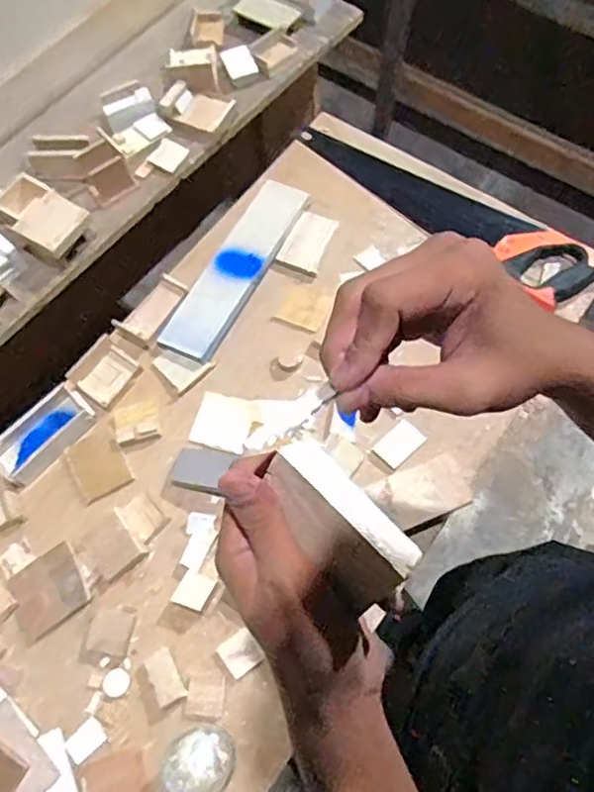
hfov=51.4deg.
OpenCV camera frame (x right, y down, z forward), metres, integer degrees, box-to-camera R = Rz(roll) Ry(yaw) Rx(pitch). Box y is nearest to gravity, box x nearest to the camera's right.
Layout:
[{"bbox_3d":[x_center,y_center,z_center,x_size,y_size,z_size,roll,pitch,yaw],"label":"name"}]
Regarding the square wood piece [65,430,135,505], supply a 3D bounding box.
[{"bbox_3d":[-0.259,0.090,0.805,0.065,0.006,0.086,-30,68,-9],"label":"square wood piece"}]

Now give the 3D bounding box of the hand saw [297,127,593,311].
[{"bbox_3d":[0.215,-0.294,0.933,0.511,0.046,0.100,37,73,16],"label":"hand saw"}]

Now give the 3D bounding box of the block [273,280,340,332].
[{"bbox_3d":[0.012,-0.135,0.888,0.068,0.006,0.073,20,70,12],"label":"block"}]

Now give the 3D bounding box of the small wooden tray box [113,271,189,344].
[{"bbox_3d":[-0.203,-0.123,0.872,0.043,0.029,0.107,31,73,16],"label":"small wooden tray box"}]

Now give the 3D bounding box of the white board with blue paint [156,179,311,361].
[{"bbox_3d":[-0.085,-0.190,0.897,0.075,0.025,0.312,26,71,14],"label":"white board with blue paint"}]

